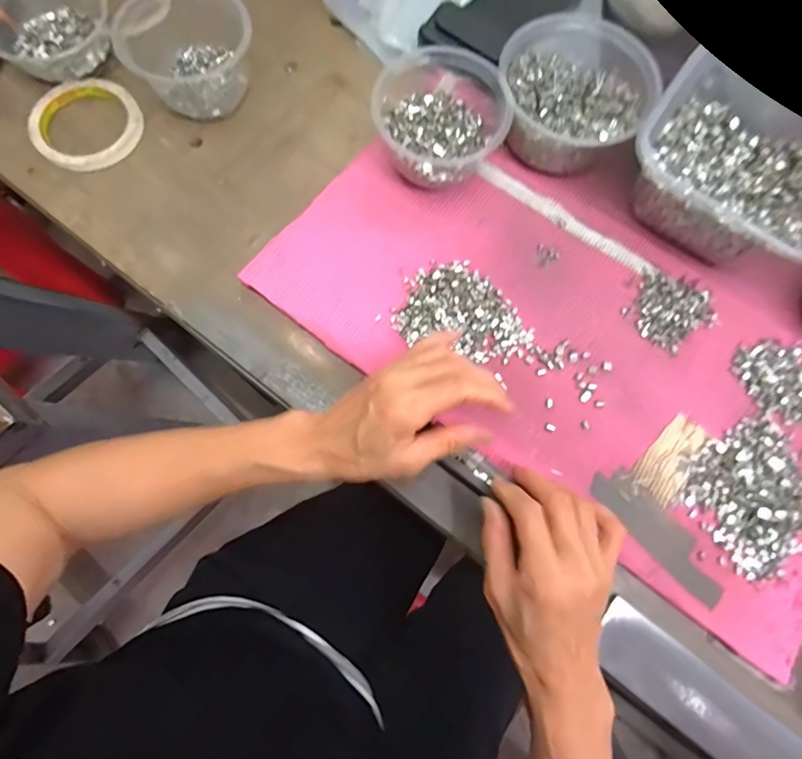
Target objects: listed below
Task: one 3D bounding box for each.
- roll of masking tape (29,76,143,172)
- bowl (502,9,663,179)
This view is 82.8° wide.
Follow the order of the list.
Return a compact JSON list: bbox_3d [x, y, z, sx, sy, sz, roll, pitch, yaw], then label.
[{"bbox_3d":[-0.299,-0.244,0.436,0.095,0.019,0.092,0,76,0],"label":"roll of masking tape"},{"bbox_3d":[0.157,-0.260,0.419,0.130,0.061,0.131,0,76,0],"label":"bowl"}]

